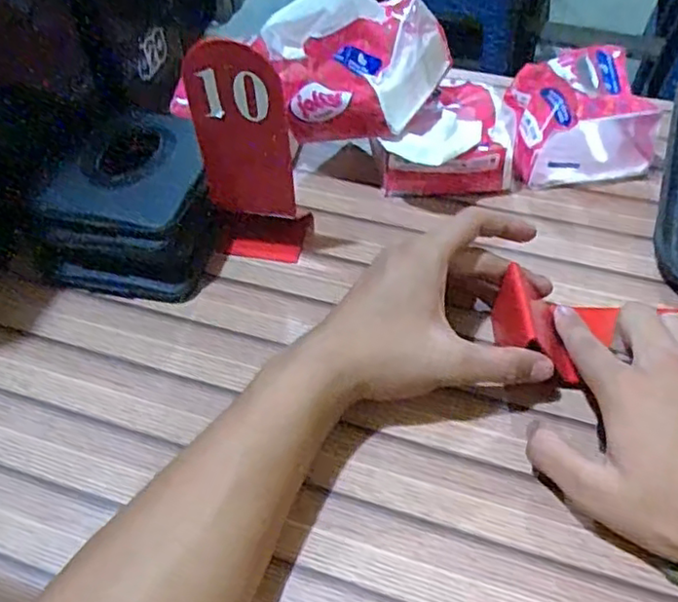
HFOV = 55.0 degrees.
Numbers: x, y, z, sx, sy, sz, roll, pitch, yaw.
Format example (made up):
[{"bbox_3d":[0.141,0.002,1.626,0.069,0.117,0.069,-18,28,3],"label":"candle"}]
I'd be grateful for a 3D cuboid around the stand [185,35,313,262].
[{"bbox_3d":[-0.055,-0.095,0.422,0.066,0.155,0.034,-7,49,-5],"label":"stand"}]

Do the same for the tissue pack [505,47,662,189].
[{"bbox_3d":[0.192,-0.148,0.513,0.110,0.074,0.089,-7,49,-5],"label":"tissue pack"}]

